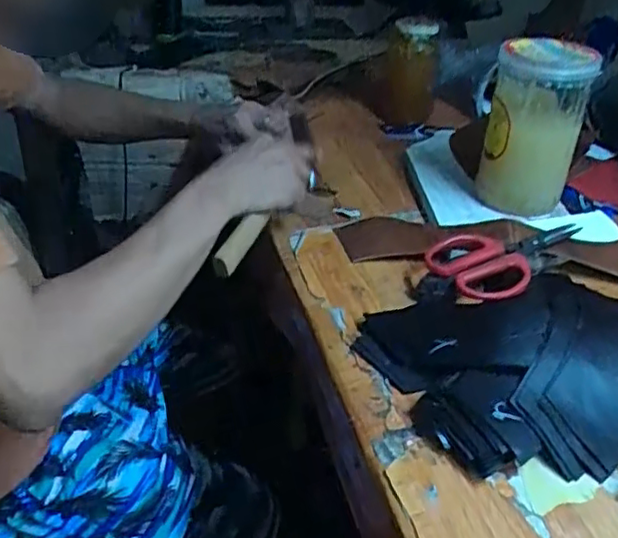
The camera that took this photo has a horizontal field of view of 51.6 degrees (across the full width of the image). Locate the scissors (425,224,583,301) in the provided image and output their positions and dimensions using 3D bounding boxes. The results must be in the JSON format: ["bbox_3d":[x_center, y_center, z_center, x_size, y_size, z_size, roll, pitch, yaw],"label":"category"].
[{"bbox_3d":[0.189,-0.024,0.621,0.094,0.007,0.186,29,44,33],"label":"scissors"}]

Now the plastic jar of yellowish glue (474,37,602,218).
[{"bbox_3d":[0.239,-0.152,0.676,0.089,0.154,0.085,18,39,22],"label":"plastic jar of yellowish glue"}]

